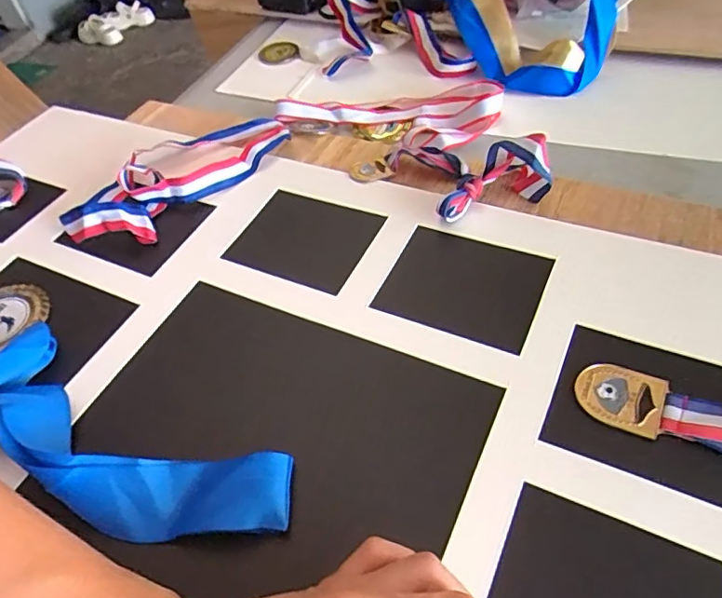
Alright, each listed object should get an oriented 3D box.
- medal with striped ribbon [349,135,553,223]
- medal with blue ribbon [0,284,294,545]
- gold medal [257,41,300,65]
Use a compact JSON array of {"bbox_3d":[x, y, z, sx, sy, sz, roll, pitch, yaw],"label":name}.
[{"bbox_3d":[0.064,-0.104,0.445,0.166,0.041,0.077,18,54,24],"label":"medal with striped ribbon"},{"bbox_3d":[-0.184,0.063,0.338,0.313,0.039,0.101,26,57,26],"label":"medal with blue ribbon"},{"bbox_3d":[-0.099,-0.296,0.659,0.047,0.009,0.041,-14,62,6],"label":"gold medal"}]

